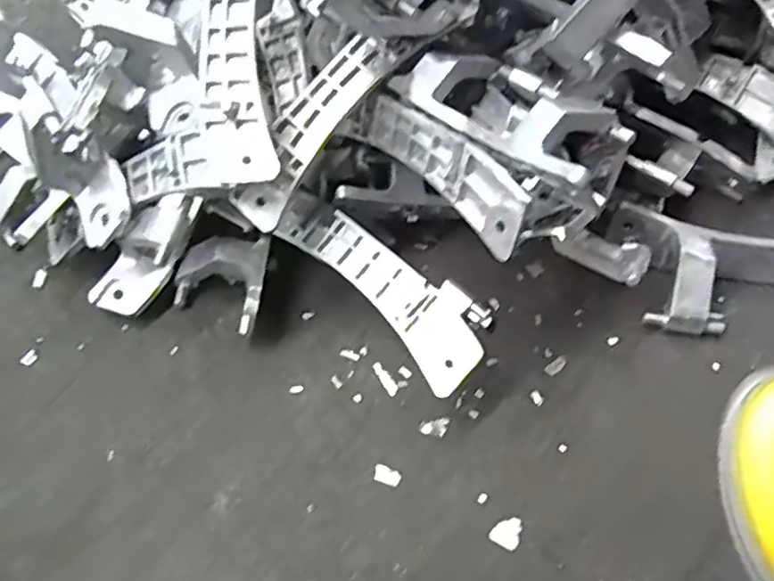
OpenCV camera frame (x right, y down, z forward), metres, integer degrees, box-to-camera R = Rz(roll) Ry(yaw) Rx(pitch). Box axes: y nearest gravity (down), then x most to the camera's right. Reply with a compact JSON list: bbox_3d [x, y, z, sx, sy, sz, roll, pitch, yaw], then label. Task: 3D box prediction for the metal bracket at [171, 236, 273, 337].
[{"bbox_3d":[-0.092,-0.004,0.349,0.051,0.032,0.043,7,57,7],"label":"metal bracket"}]

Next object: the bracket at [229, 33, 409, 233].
[{"bbox_3d":[-0.037,-0.082,0.318,0.028,0.006,0.111,35,86,-3],"label":"bracket"}]

